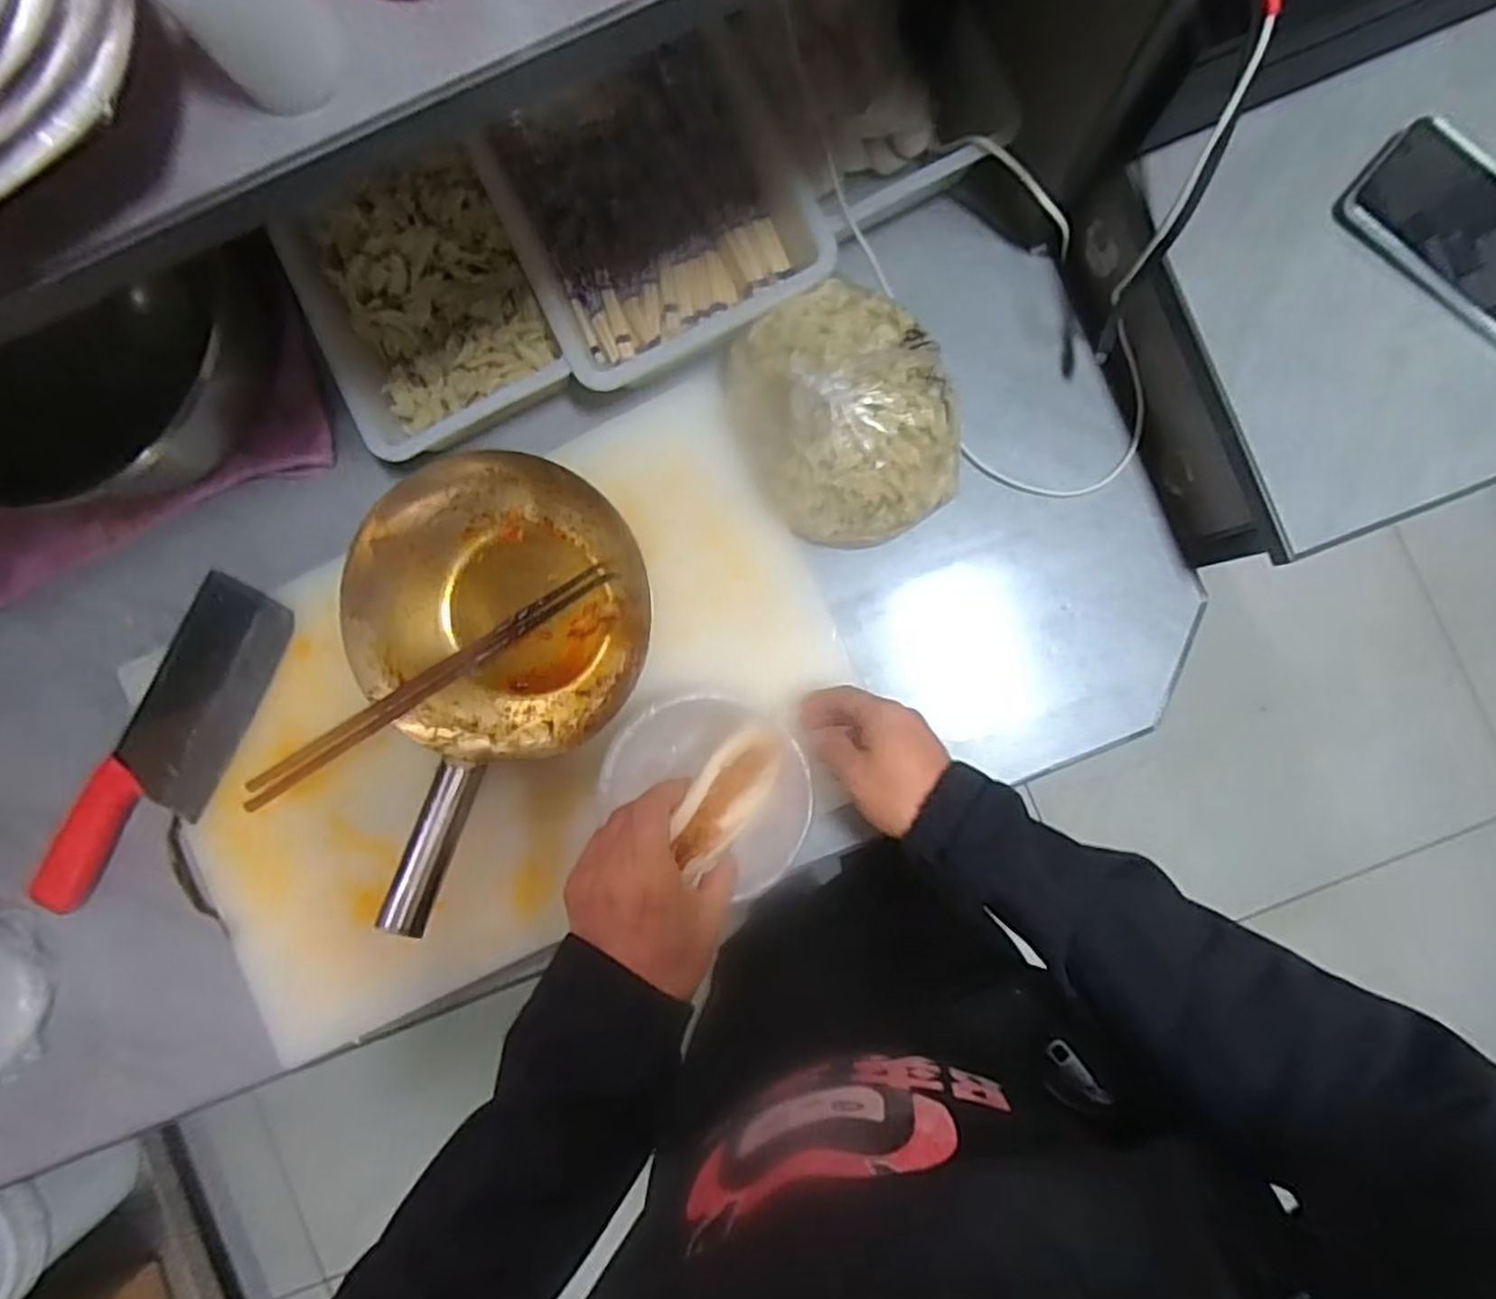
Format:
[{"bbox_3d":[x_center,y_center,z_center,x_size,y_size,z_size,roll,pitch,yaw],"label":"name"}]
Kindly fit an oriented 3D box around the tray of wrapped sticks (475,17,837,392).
[{"bbox_3d":[-0.075,-0.346,0.551,0.211,0.056,0.248,-25,87,2],"label":"tray of wrapped sticks"}]

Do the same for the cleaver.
[{"bbox_3d":[-0.476,0.086,0.583,0.097,0.035,0.294,25,90,3],"label":"cleaver"}]

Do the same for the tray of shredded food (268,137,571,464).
[{"bbox_3d":[-0.246,-0.261,0.564,0.170,0.044,0.191,-23,88,2],"label":"tray of shredded food"}]

